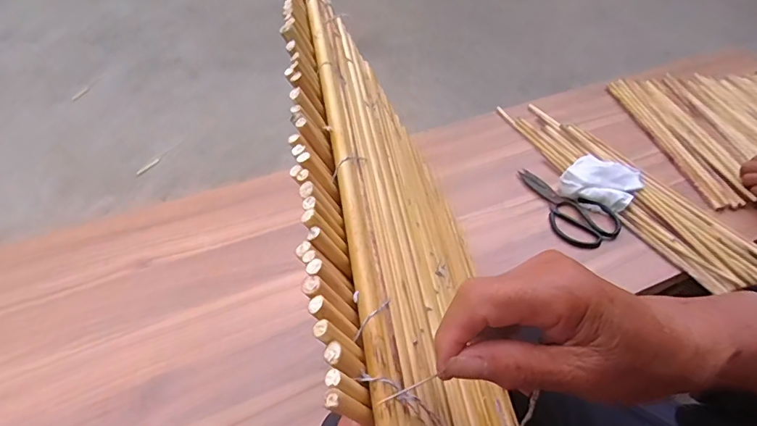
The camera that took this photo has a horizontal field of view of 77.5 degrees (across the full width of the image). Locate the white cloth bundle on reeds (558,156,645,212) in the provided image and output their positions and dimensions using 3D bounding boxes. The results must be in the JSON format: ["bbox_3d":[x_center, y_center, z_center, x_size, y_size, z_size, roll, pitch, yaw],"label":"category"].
[{"bbox_3d":[0.378,-0.054,0.792,0.106,0.031,0.115,33,55,31],"label":"white cloth bundle on reeds"}]

